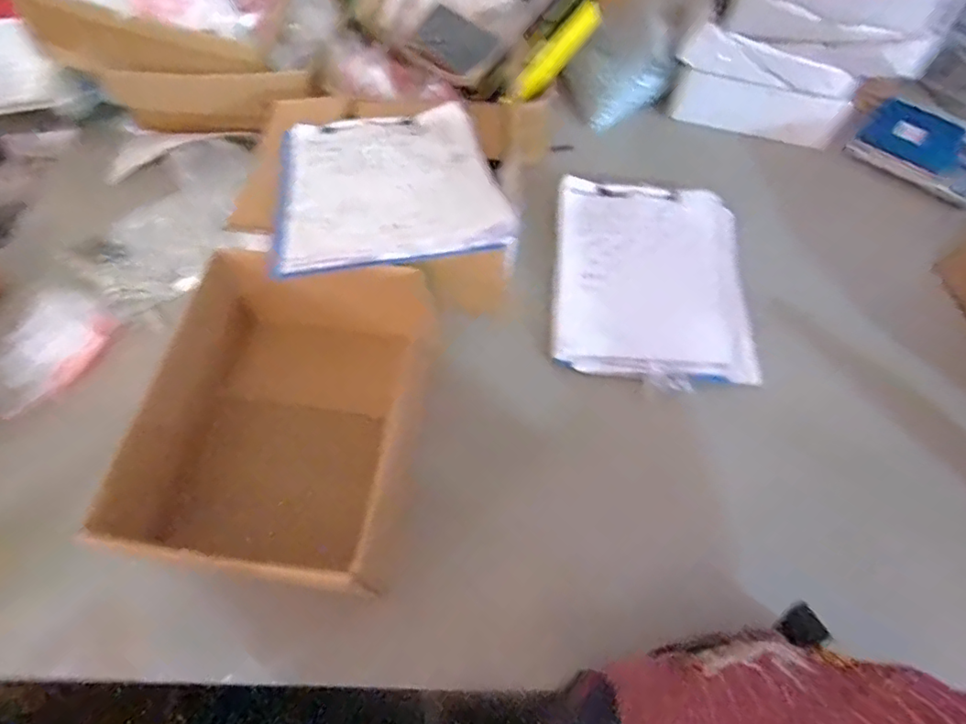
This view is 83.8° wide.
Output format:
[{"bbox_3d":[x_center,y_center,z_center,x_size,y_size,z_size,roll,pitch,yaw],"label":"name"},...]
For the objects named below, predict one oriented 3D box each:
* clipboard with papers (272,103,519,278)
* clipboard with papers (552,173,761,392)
[{"bbox_3d":[-0.106,-0.199,0.578,0.223,0.017,0.292,-12,48,-3],"label":"clipboard with papers"},{"bbox_3d":[0.221,-0.118,0.707,0.242,0.030,0.309,6,65,0],"label":"clipboard with papers"}]

